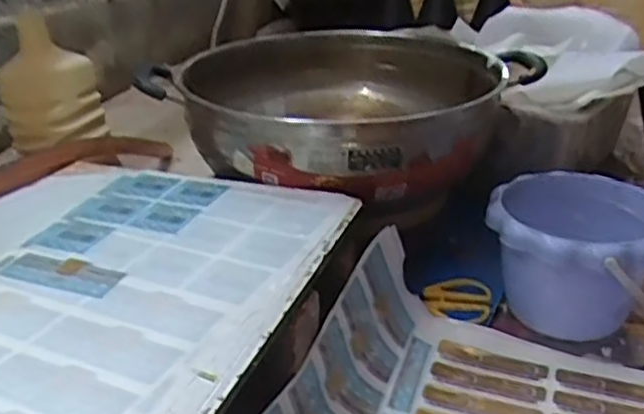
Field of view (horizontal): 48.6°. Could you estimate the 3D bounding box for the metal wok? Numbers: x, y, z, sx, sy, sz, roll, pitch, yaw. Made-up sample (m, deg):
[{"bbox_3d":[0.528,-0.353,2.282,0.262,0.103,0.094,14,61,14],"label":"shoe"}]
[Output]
[{"bbox_3d":[-0.008,-0.110,0.773,0.417,0.095,0.342,9,29,21],"label":"metal wok"}]

